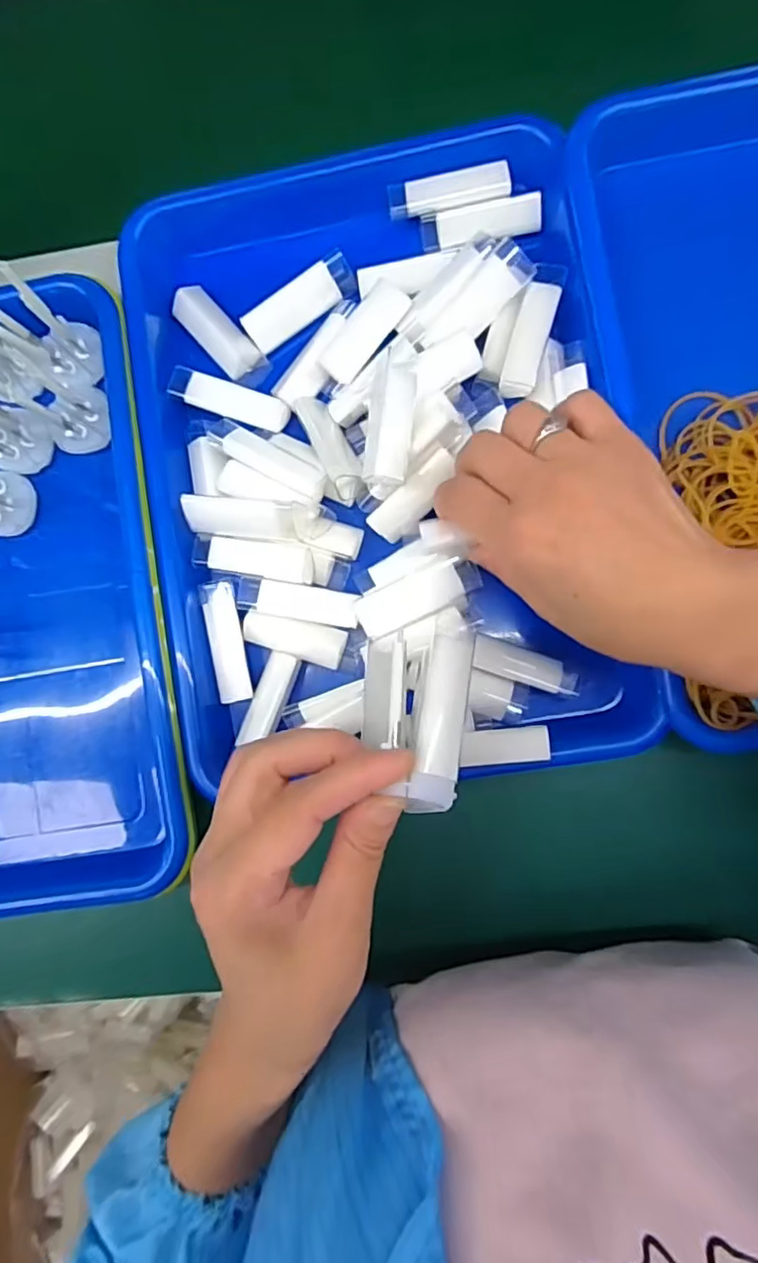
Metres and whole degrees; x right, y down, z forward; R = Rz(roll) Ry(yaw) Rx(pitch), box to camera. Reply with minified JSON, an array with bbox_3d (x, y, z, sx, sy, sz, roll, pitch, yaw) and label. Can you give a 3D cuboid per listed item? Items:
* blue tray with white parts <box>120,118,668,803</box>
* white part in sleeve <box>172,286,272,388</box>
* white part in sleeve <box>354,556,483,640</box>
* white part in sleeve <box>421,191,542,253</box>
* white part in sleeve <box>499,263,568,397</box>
[{"bbox_3d":[-0.002,-0.091,0.325,0.241,0.045,0.335,-8,86,5],"label":"blue tray with white parts"},{"bbox_3d":[-0.089,-0.166,0.341,0.022,0.010,0.065,-42,84,1],"label":"white part in sleeve"},{"bbox_3d":[0.021,-0.018,0.313,0.065,0.018,0.023,-25,85,3],"label":"white part in sleeve"},{"bbox_3d":[0.056,-0.222,0.328,0.063,0.009,0.019,-5,112,9],"label":"white part in sleeve"},{"bbox_3d":[0.080,-0.156,0.313,0.019,0.008,0.069,16,88,6],"label":"white part in sleeve"}]

